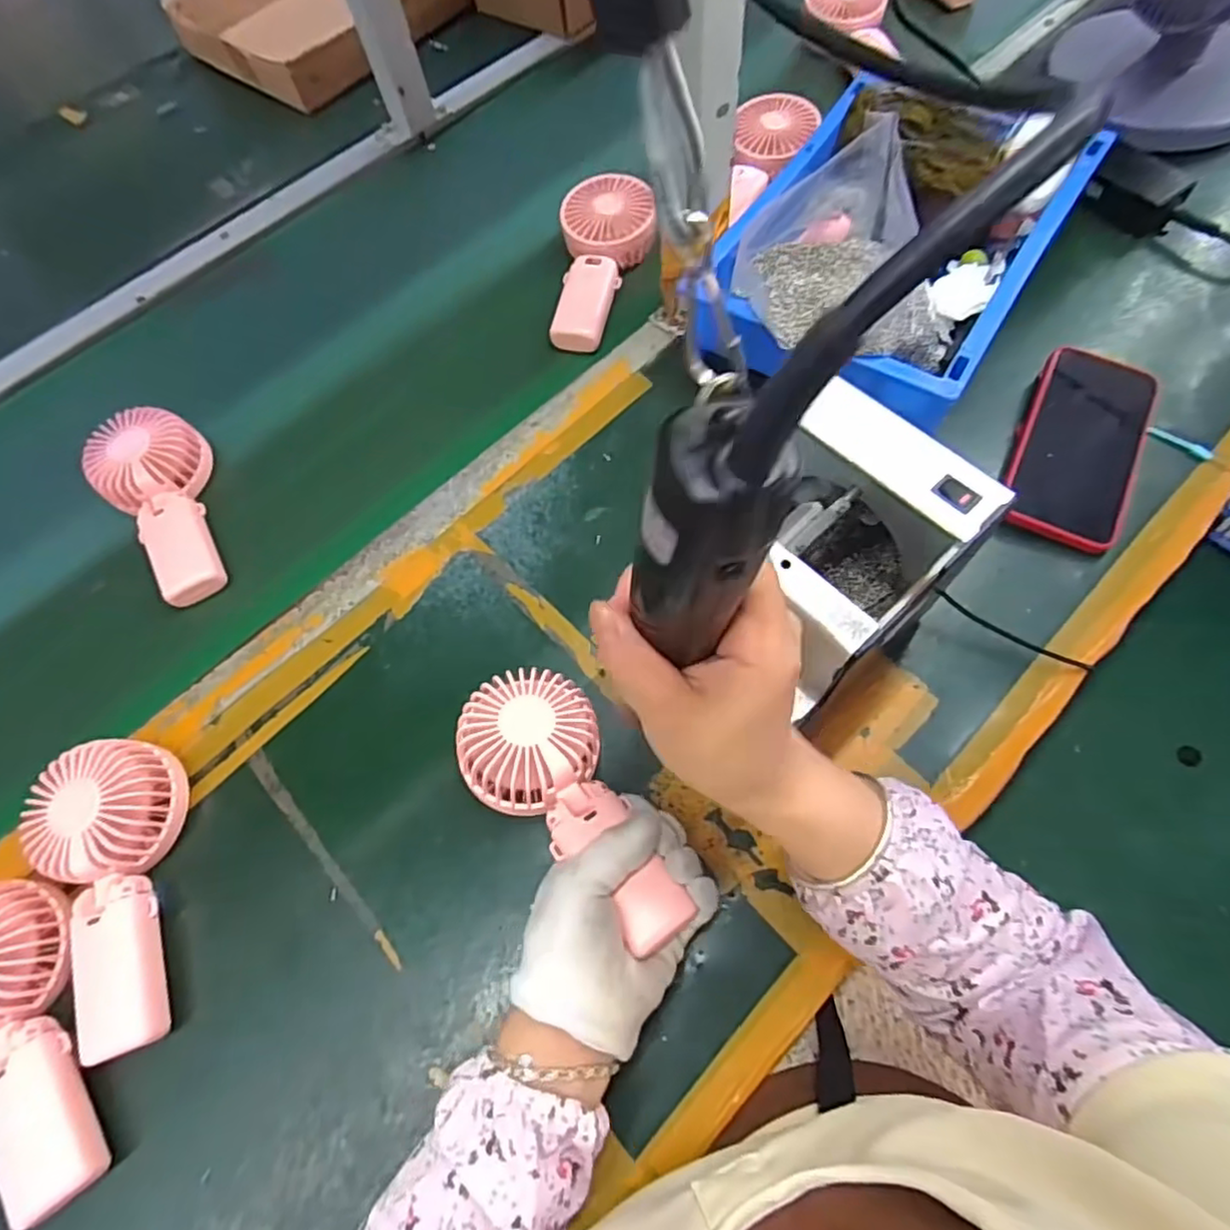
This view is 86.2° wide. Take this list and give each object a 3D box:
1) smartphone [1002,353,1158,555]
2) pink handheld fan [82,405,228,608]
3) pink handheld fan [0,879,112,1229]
[{"bbox_3d":[0.339,-0.121,0.481,0.082,0.016,0.153,24,78,16],"label":"smartphone"},{"bbox_3d":[-0.363,-0.095,0.537,0.083,0.041,0.181,-35,68,-11],"label":"pink handheld fan"},{"bbox_3d":[-0.350,0.244,0.370,0.081,0.036,0.181,-29,69,-11],"label":"pink handheld fan"}]

